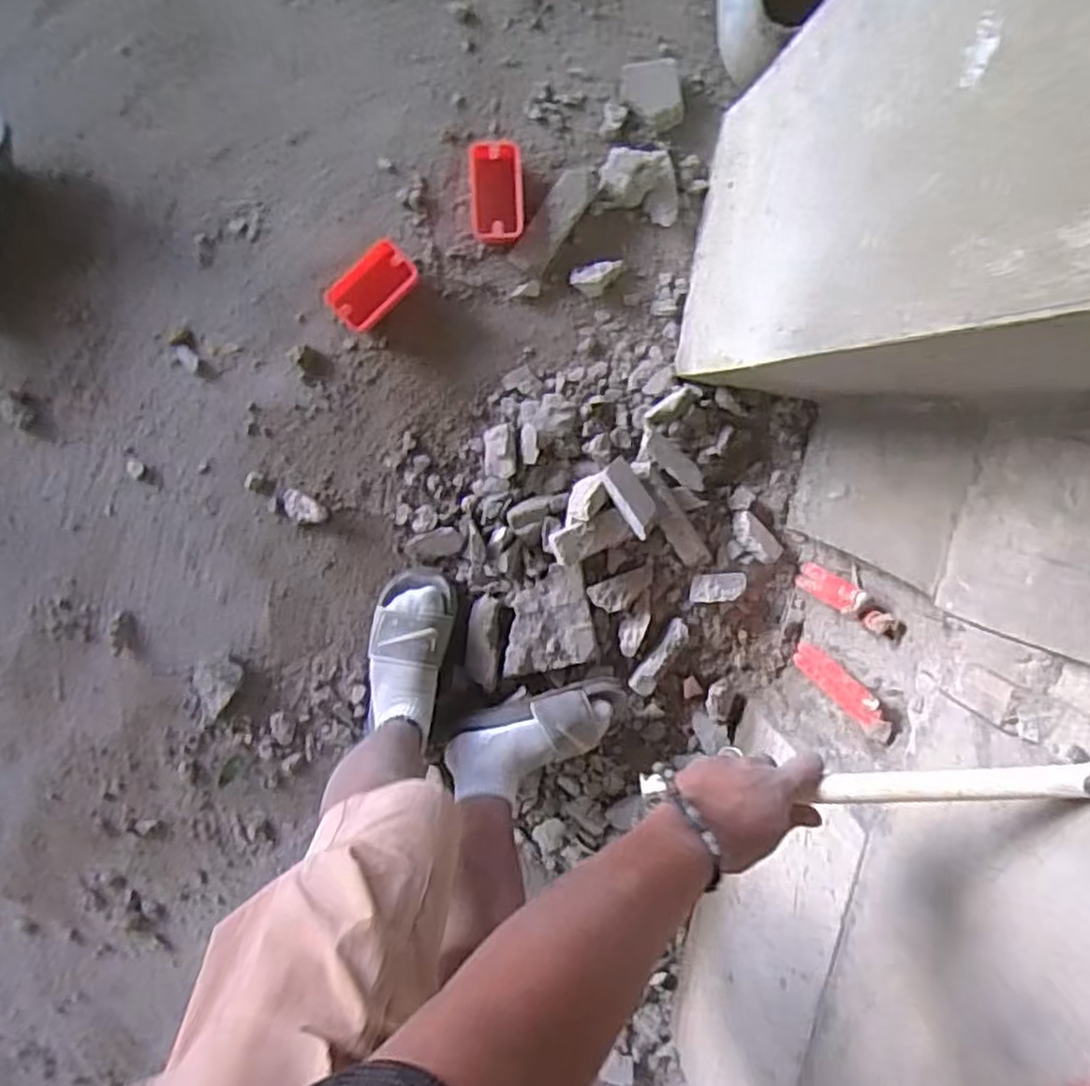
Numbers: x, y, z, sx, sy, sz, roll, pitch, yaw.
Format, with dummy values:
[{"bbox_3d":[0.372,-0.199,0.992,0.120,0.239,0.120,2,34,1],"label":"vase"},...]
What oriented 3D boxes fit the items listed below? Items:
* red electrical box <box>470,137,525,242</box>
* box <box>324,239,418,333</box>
[{"bbox_3d":[-0.062,-0.435,0.923,0.067,0.037,0.118,-6,99,-2],"label":"red electrical box"},{"bbox_3d":[-0.214,-0.319,0.927,0.112,0.044,0.066,-43,98,4],"label":"box"}]

